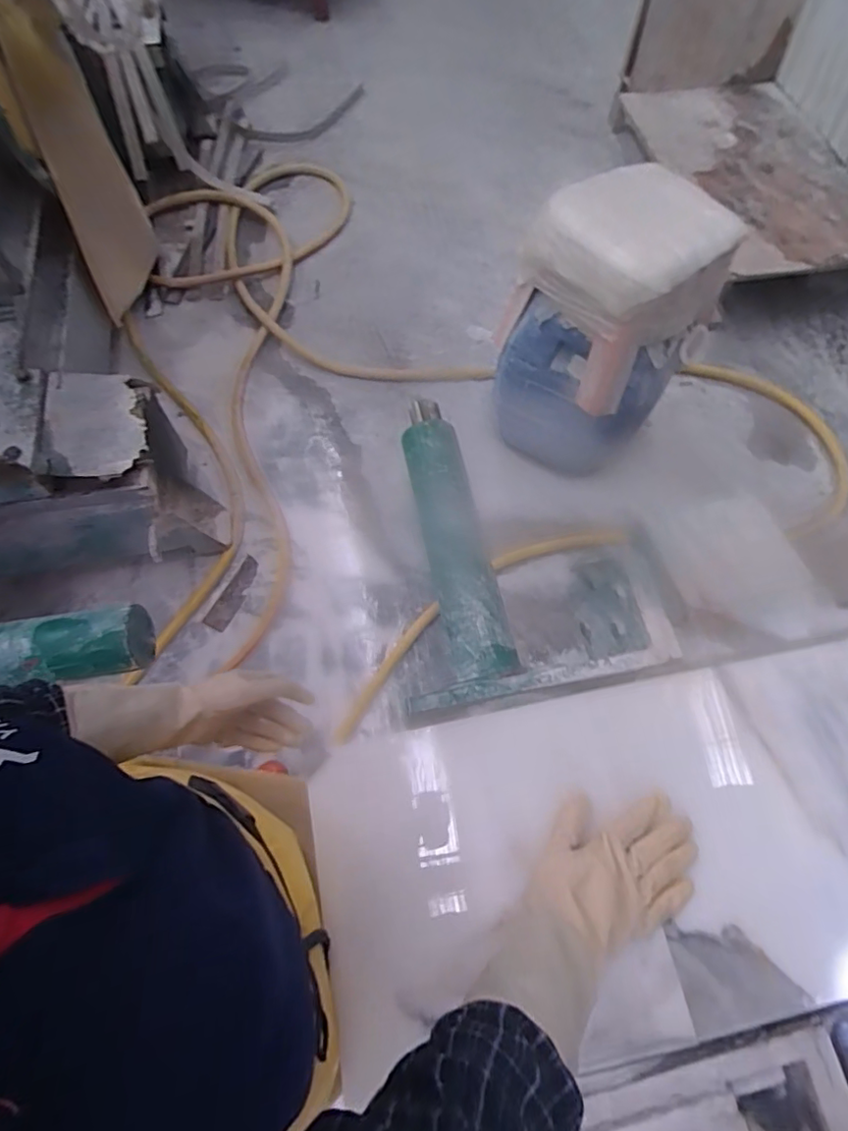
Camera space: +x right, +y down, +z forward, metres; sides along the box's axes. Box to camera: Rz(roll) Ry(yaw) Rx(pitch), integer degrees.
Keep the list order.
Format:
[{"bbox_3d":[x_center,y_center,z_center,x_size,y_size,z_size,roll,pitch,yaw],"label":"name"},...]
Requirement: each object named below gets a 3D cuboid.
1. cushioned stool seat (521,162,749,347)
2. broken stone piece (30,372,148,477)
[{"bbox_3d":[0.418,-0.624,1.141,0.303,0.169,0.318,-37,72,-16],"label":"cushioned stool seat"},{"bbox_3d":[-0.676,-0.289,1.165,0.180,0.022,0.242,2,67,-17],"label":"broken stone piece"}]

